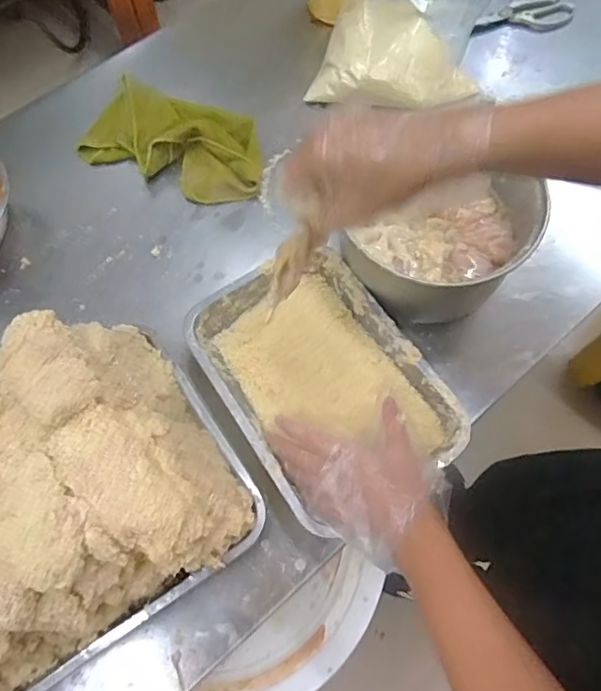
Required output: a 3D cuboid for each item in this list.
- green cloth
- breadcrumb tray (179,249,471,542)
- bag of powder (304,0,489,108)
[{"bbox_3d":[-0.175,-0.297,0.757,0.270,0.045,0.149,25,70,11],"label":"green cloth"},{"bbox_3d":[0.022,0.036,0.603,0.213,0.046,0.295,-33,70,-12],"label":"breadcrumb tray"},{"bbox_3d":[0.174,-0.535,0.773,0.251,0.171,0.341,12,68,6],"label":"bag of powder"}]

